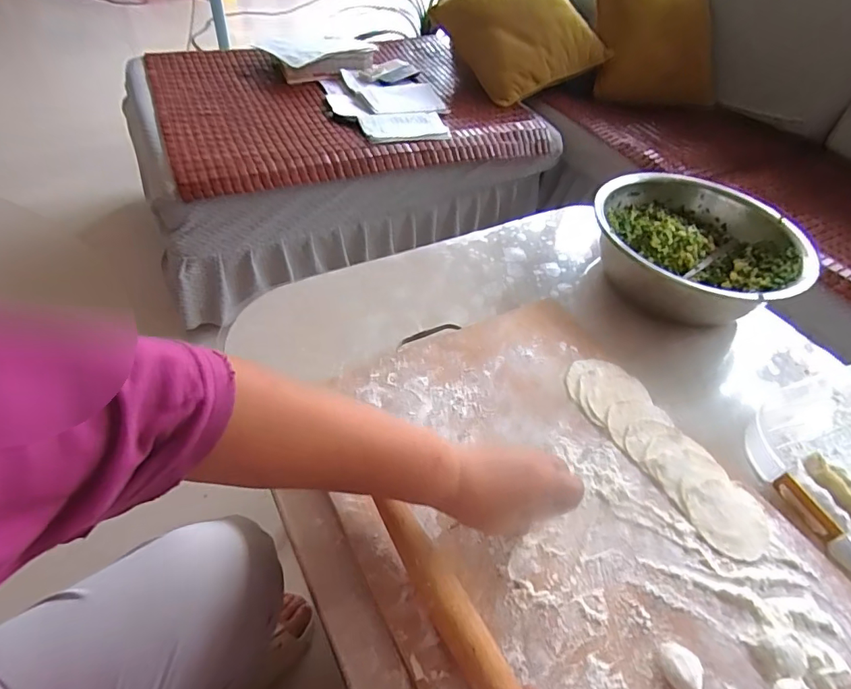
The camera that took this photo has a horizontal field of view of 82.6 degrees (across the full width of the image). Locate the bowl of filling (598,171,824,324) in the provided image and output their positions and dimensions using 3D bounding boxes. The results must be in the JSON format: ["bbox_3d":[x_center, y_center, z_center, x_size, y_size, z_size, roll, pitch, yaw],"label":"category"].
[{"bbox_3d":[0.371,-0.134,0.675,0.255,0.085,0.249,3,47,-4],"label":"bowl of filling"}]

